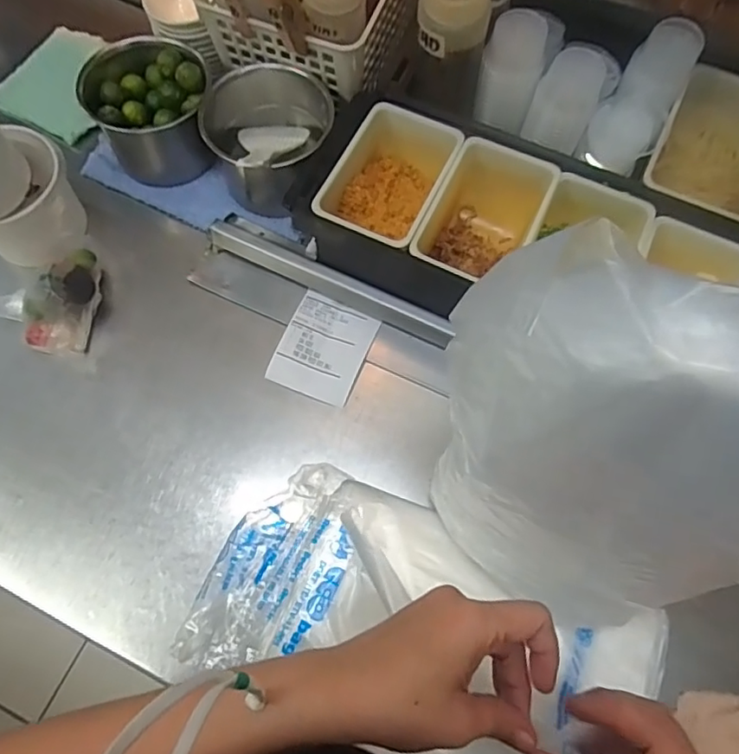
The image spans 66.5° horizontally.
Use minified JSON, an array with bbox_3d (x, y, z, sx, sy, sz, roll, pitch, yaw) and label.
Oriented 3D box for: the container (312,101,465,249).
[{"bbox_3d":[0.020,-0.172,0.518,0.088,0.079,0.144,23,72,8],"label":"container"}]

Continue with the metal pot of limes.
[{"bbox_3d":[-0.211,-0.266,0.557,0.117,0.086,0.118,-29,73,-10],"label":"metal pot of limes"}]

